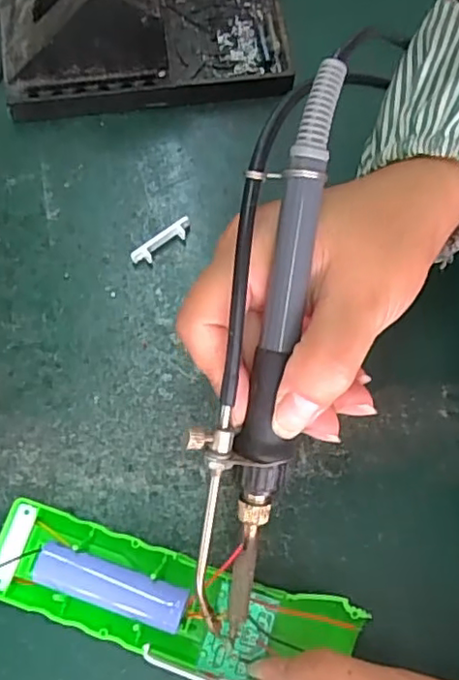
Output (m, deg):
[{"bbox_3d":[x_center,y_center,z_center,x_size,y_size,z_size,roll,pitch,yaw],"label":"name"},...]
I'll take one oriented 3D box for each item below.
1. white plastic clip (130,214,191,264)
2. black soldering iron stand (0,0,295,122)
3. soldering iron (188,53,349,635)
[{"bbox_3d":[-0.035,-0.052,0.322,0.036,0.010,0.007,-38,77,-12],"label":"white plastic clip"},{"bbox_3d":[-0.048,-0.181,0.328,0.157,0.070,0.082,-8,73,-4],"label":"black soldering iron stand"},{"bbox_3d":[0.010,0.008,0.214,0.030,0.025,0.199,9,100,1],"label":"soldering iron"}]

